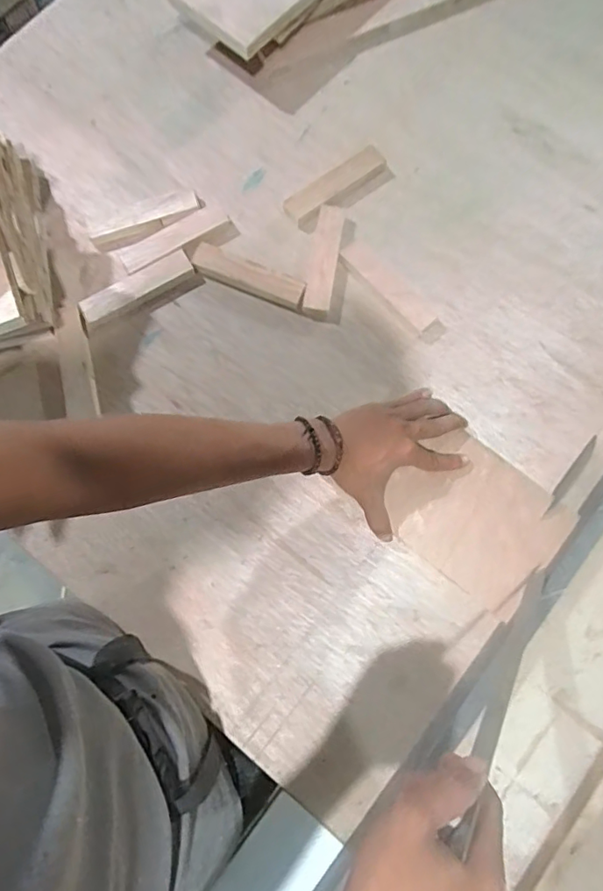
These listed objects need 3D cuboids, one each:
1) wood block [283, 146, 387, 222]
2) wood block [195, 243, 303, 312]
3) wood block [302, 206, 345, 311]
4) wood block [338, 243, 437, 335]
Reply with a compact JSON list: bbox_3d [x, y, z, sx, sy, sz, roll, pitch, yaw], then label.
[{"bbox_3d":[0.041,-0.322,0.642,0.137,0.021,0.031,-36,81,-8],"label":"wood block"},{"bbox_3d":[-0.063,-0.203,0.624,0.138,0.013,0.036,25,79,4],"label":"wood block"},{"bbox_3d":[0.029,-0.231,0.643,0.033,0.011,0.136,9,78,1],"label":"wood block"},{"bbox_3d":[0.101,-0.190,0.619,0.037,0.010,0.137,-41,82,-8],"label":"wood block"}]

